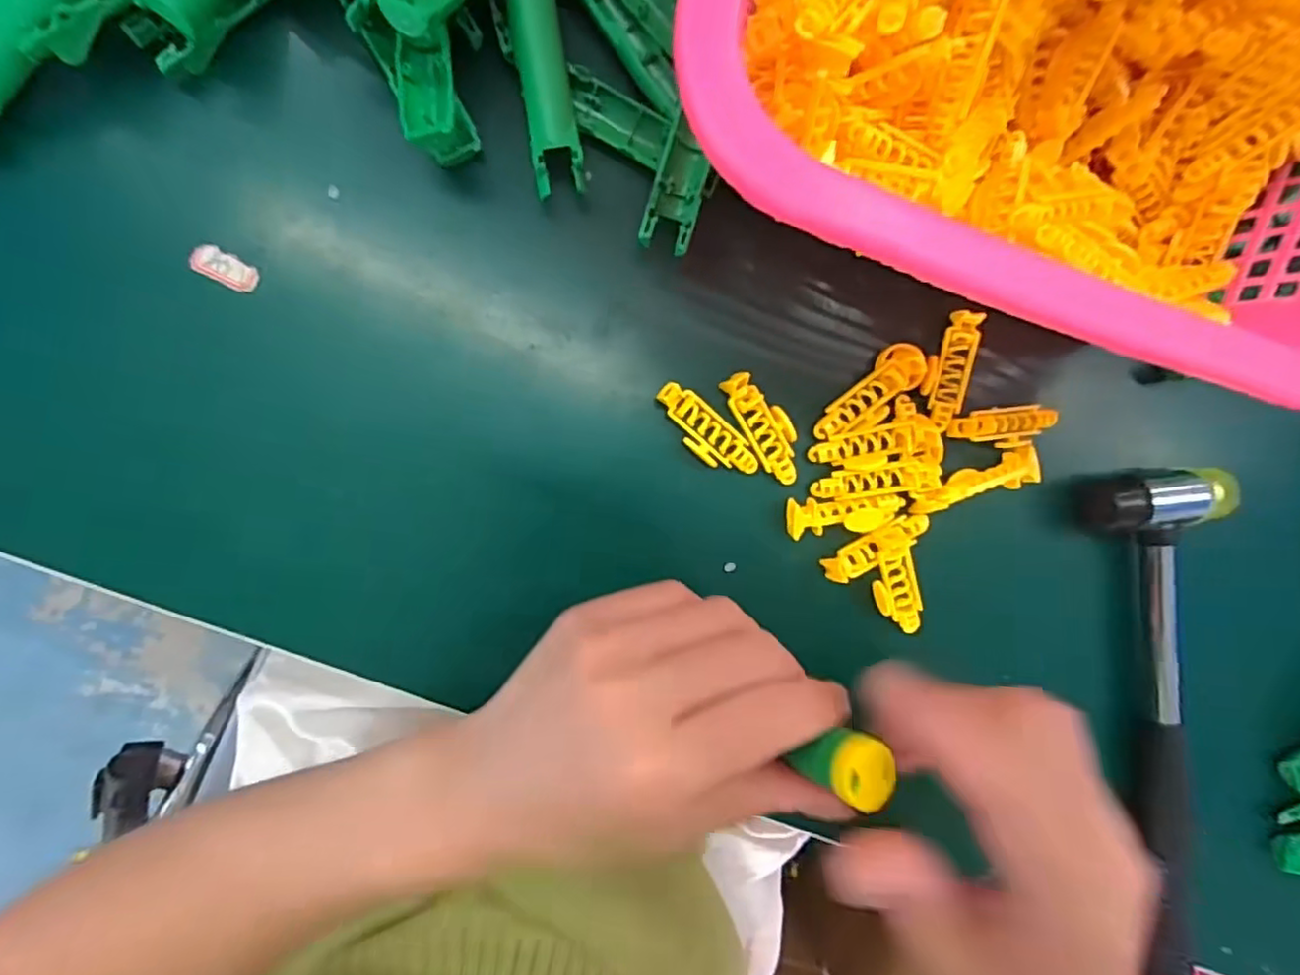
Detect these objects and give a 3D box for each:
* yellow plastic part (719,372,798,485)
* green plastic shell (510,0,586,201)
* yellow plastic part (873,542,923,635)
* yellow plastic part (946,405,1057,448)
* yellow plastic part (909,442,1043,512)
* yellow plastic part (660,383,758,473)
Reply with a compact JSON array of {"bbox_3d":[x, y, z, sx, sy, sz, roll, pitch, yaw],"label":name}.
[{"bbox_3d":[0.047,-0.024,0.250,0.019,0.009,0.048,-31,97,-6],"label":"yellow plastic part"},{"bbox_3d":[-0.037,-0.145,0.222,0.018,0.009,0.077,-8,95,-9],"label":"green plastic shell"},{"bbox_3d":[0.103,0.042,0.261,0.018,0.006,0.043,-20,110,-7],"label":"yellow plastic part"},{"bbox_3d":[0.150,-0.025,0.266,0.047,0.009,0.017,-7,94,-9],"label":"yellow plastic part"},{"bbox_3d":[0.137,-0.002,0.263,0.057,0.013,0.015,-18,96,-8],"label":"yellow plastic part"},{"bbox_3d":[0.023,-0.022,0.248,0.049,0.005,0.018,38,87,-9],"label":"yellow plastic part"}]

